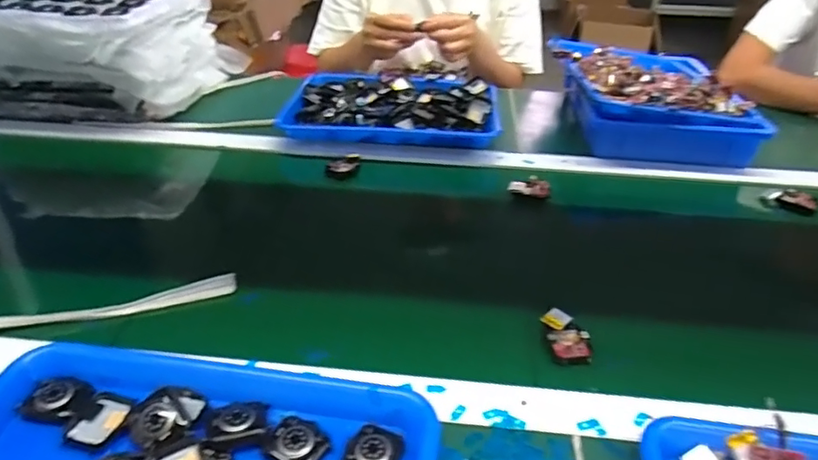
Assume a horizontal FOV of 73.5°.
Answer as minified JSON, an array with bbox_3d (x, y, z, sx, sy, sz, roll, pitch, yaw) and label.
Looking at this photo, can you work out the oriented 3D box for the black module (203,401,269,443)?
[{"bbox_3d":[-0.127,0.143,0.407,0.042,0.012,0.032,-9,36,-14],"label":"black module"}]

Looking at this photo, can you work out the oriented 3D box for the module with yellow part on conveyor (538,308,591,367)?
[{"bbox_3d":[0.143,0.096,0.496,0.038,0.014,0.057,-1,35,-3],"label":"module with yellow part on conveyor"}]

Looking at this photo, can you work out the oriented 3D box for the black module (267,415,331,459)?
[{"bbox_3d":[-0.081,0.156,0.396,0.042,0.009,0.036,17,38,22],"label":"black module"}]

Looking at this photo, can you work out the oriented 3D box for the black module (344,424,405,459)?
[{"bbox_3d":[-0.026,0.161,0.394,0.036,0.011,0.045,13,37,17],"label":"black module"}]

